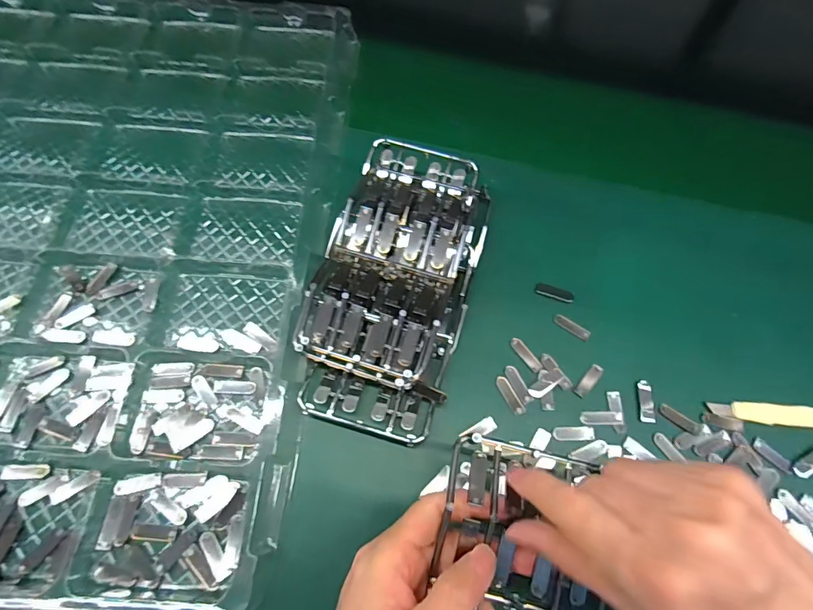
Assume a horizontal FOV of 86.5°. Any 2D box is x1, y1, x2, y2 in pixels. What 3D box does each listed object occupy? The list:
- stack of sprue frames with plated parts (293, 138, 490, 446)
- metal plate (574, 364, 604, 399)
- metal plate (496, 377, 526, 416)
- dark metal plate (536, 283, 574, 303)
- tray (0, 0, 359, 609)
[{"bbox_3d":[-0.007,-0.020,0.308,0.104,0.043,0.210,15,67,5],"label":"stack of sprue frames with plated parts"},{"bbox_3d":[0.129,0.054,0.305,0.008,0.004,0.027,41,71,15],"label":"metal plate"},{"bbox_3d":[0.072,0.063,0.300,0.008,0.004,0.028,-27,70,-13],"label":"metal plate"},{"bbox_3d":[0.114,-0.009,0.332,0.029,0.005,0.009,17,67,6],"label":"dark metal plate"},{"bbox_3d":[-0.309,-0.074,0.342,0.499,0.025,0.500,4,66,0],"label":"tray"}]

